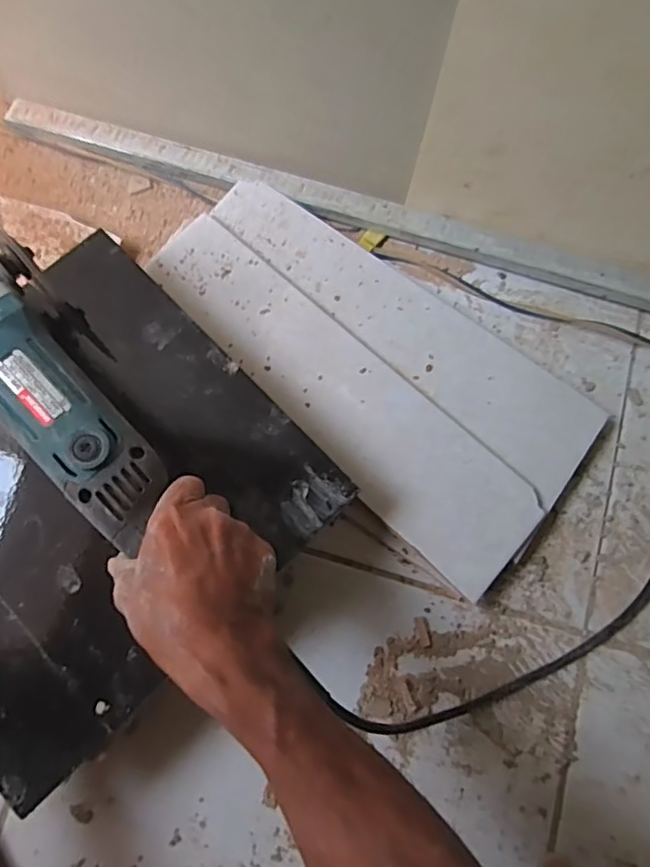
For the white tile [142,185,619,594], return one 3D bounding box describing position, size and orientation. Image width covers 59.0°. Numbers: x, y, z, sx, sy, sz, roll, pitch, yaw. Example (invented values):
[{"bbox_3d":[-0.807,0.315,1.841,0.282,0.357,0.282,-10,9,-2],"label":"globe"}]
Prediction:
[{"bbox_3d":[0.033,-0.058,0.495,0.391,0.011,0.191,38,73,7],"label":"white tile"}]

